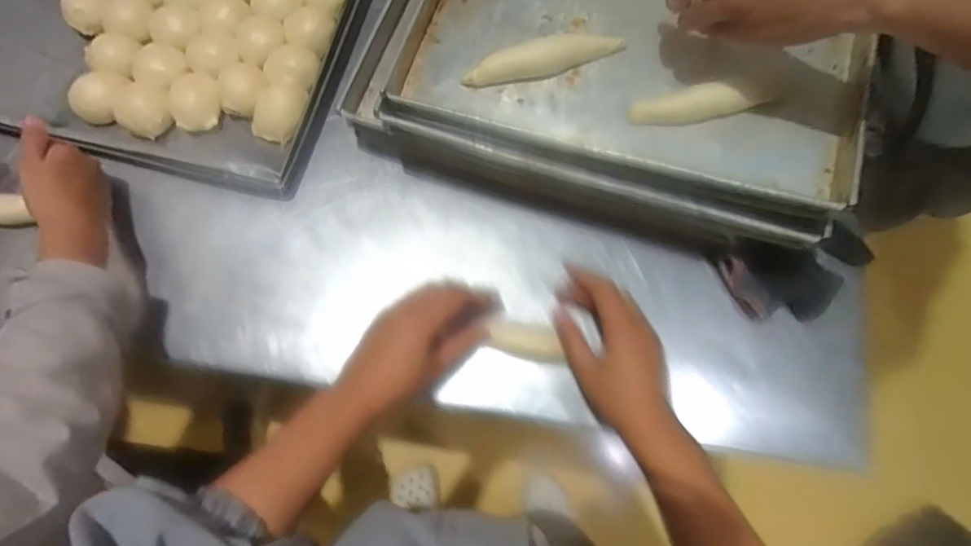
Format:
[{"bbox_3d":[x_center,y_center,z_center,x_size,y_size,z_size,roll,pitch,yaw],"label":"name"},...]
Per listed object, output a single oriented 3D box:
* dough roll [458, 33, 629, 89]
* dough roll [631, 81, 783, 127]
[{"bbox_3d":[0.051,-0.188,0.493,0.139,0.023,0.028,-11,75,-3],"label":"dough roll"},{"bbox_3d":[0.181,-0.140,0.468,0.116,0.020,0.027,-8,74,-3],"label":"dough roll"}]

